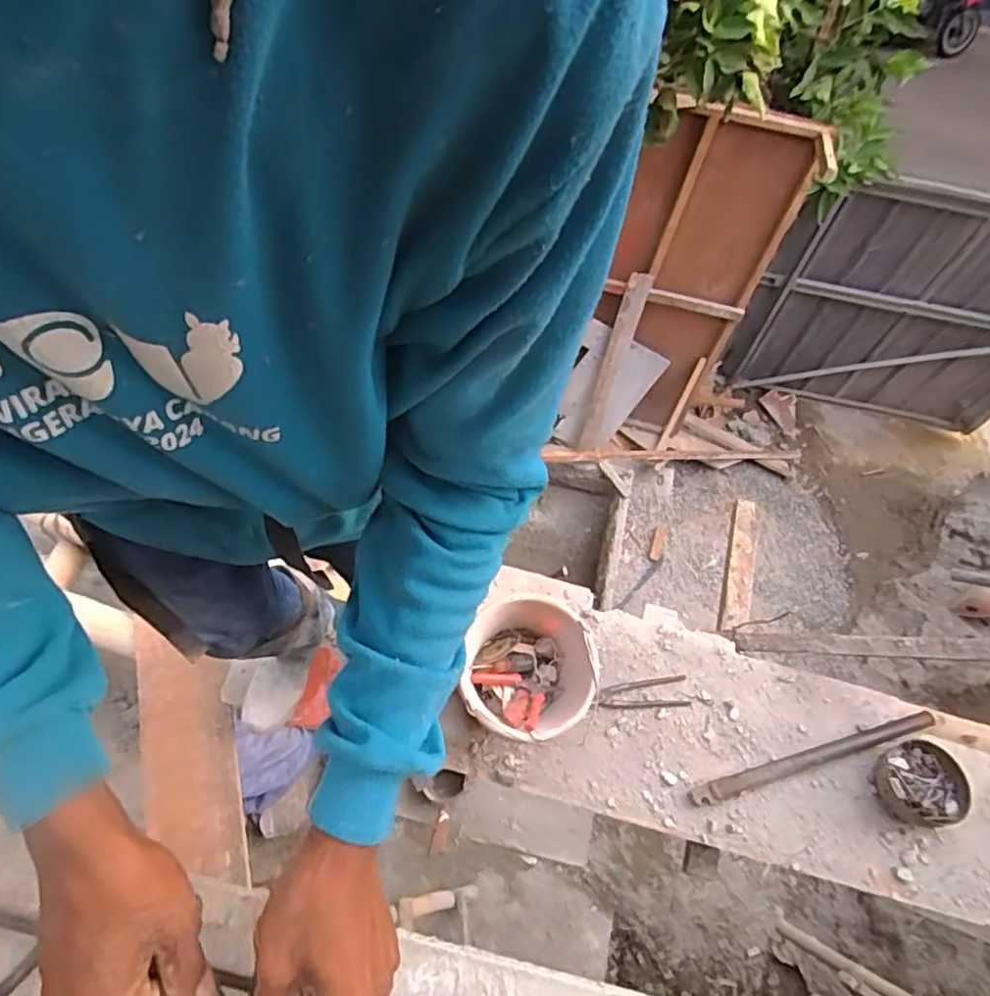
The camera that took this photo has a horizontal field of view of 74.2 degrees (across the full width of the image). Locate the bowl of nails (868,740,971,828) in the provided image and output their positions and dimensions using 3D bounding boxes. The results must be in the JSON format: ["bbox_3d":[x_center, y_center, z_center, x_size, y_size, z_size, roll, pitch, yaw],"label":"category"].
[{"bbox_3d":[0.775,0.520,1.195,0.147,0.070,0.138,-4,65,-3],"label":"bowl of nails"}]

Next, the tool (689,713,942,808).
[{"bbox_3d":[0.597,0.487,1.225,0.489,0.032,0.035,-15,66,-8],"label":"tool"}]

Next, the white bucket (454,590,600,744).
[{"bbox_3d":[0.060,0.318,1.212,0.243,0.159,0.235,0,65,-1],"label":"white bucket"}]

